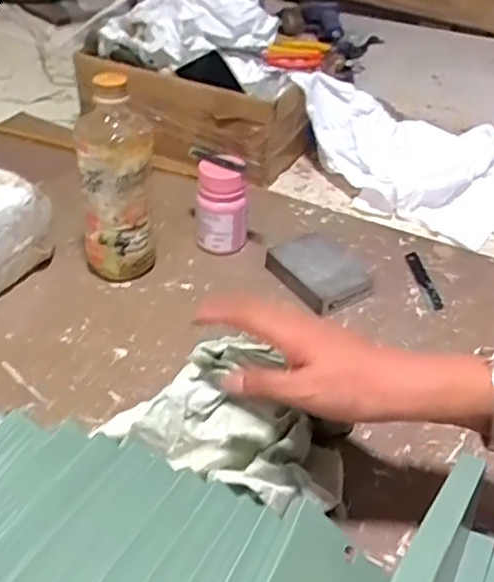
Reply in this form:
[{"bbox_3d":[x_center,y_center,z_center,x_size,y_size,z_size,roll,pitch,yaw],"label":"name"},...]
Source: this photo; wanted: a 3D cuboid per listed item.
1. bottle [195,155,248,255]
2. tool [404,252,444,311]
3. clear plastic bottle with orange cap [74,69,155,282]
[{"bbox_3d":[-0.027,-0.094,0.670,0.057,0.099,0.056,2,40,-2],"label":"bottle"},{"bbox_3d":[0.196,-0.011,0.666,0.020,0.008,0.100,-1,41,-4],"label":"tool"},{"bbox_3d":[-0.130,-0.100,0.596,0.078,0.199,0.057,-10,42,-15],"label":"clear plastic bottle with orange cap"}]

